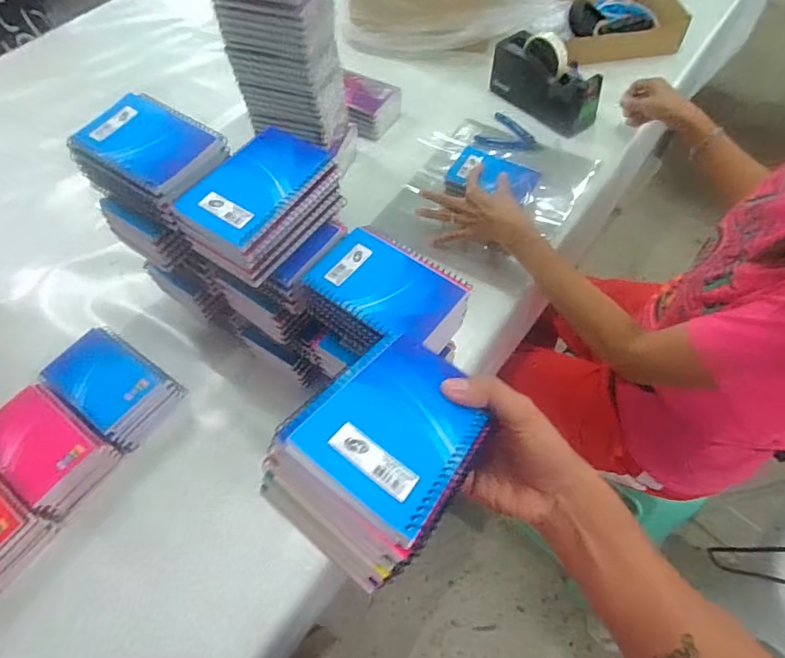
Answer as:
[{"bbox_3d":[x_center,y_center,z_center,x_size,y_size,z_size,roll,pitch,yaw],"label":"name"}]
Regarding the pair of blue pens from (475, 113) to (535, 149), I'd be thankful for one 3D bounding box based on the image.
[{"bbox_3d":[0.212,-0.349,0.935,0.102,0.016,0.108,27,62,18],"label":"pair of blue pens"}]

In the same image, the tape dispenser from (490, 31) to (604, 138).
[{"bbox_3d":[0.269,-0.445,0.927,0.068,0.100,0.216,-33,62,-18],"label":"tape dispenser"}]

